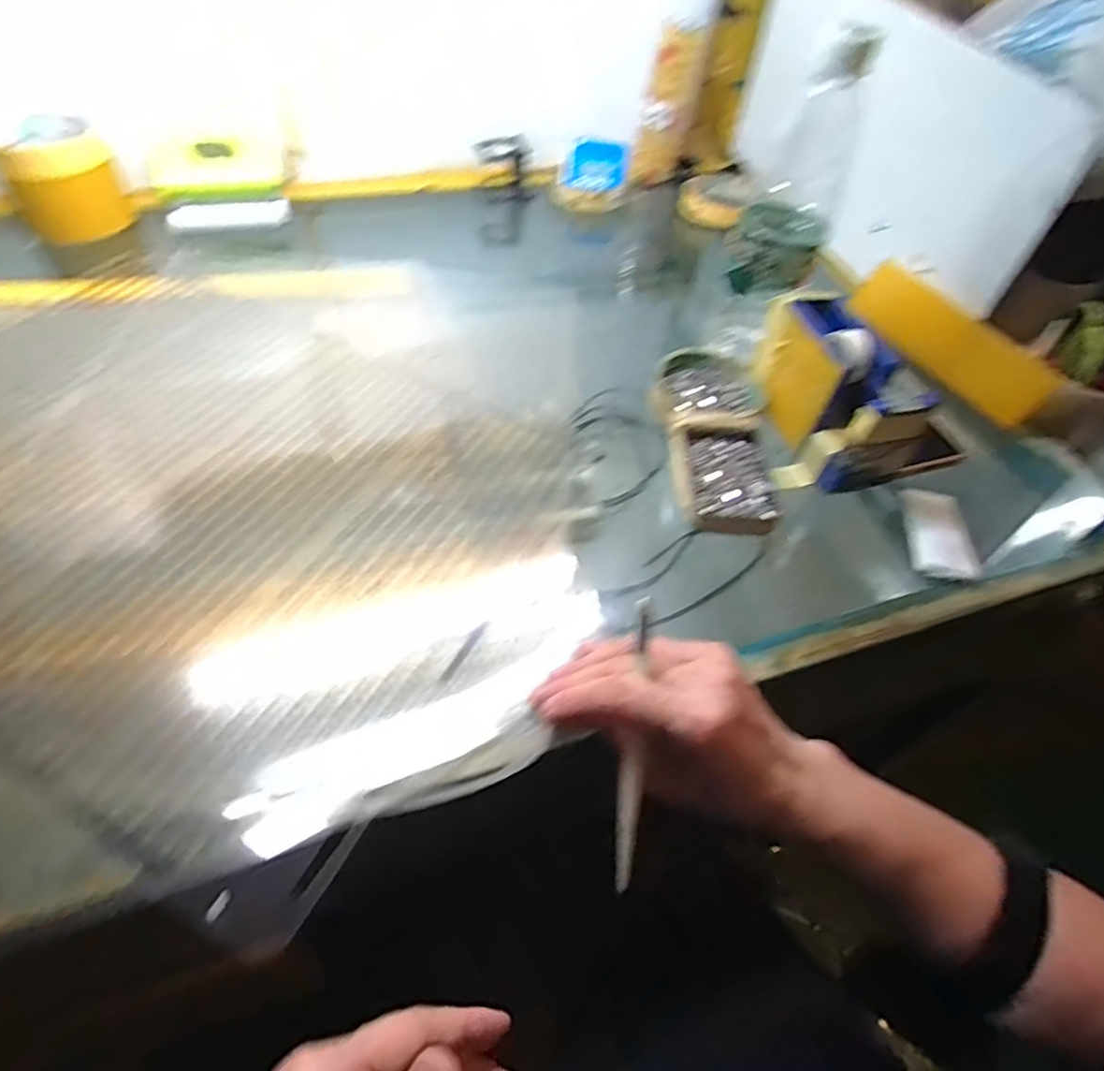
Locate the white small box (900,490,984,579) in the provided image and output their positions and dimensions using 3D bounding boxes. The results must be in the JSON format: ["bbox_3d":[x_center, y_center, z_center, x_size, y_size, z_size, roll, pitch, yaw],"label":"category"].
[{"bbox_3d":[0.257,-0.002,0.441,0.042,0.014,0.067,9,50,1],"label":"white small box"}]

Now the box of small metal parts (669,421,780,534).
[{"bbox_3d":[0.117,-0.044,0.449,0.068,0.016,0.094,4,50,-3],"label":"box of small metal parts"}]

